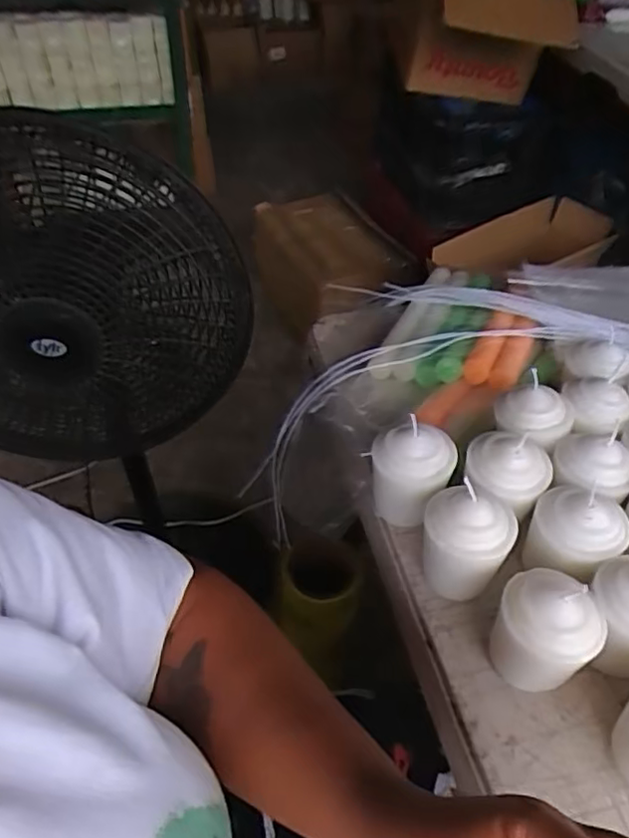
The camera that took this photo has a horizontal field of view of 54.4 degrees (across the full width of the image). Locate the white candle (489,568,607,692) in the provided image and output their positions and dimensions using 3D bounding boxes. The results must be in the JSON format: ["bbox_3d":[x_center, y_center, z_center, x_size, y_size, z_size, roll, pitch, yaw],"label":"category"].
[{"bbox_3d":[0.133,0.127,0.360,0.053,0.080,0.044,31,52,25],"label":"white candle"}]

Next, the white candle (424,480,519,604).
[{"bbox_3d":[0.101,0.078,0.404,0.054,0.073,0.057,23,49,20],"label":"white candle"}]

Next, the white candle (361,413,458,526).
[{"bbox_3d":[0.068,0.040,0.441,0.058,0.073,0.045,13,46,11],"label":"white candle"}]

